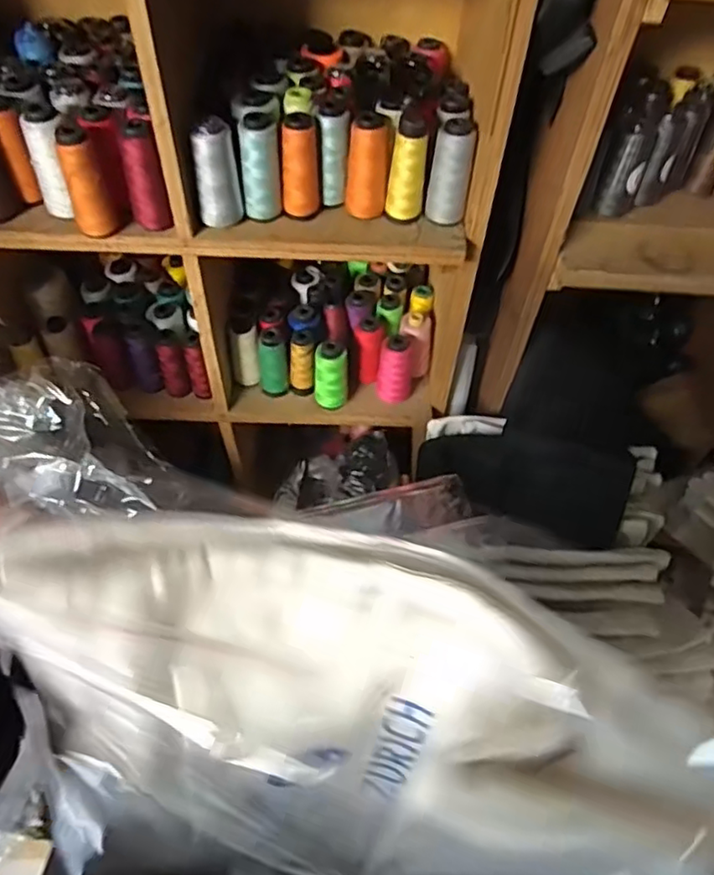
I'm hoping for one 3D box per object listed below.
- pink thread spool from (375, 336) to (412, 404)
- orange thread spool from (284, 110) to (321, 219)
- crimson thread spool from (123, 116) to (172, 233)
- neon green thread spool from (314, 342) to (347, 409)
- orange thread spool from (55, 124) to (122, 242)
[{"bbox_3d":[0.058,-0.104,0.941,0.052,0.098,0.053,1,52,-2],"label":"pink thread spool"},{"bbox_3d":[-0.064,-0.312,0.714,0.042,0.105,0.046,-1,52,-3],"label":"orange thread spool"},{"bbox_3d":[-0.232,-0.281,0.678,0.037,0.110,0.033,-17,55,-16],"label":"crimson thread spool"},{"bbox_3d":[-0.038,-0.092,0.930,0.049,0.107,0.041,3,52,0],"label":"neon green thread spool"},{"bbox_3d":[-0.292,-0.275,0.671,0.044,0.112,0.038,-17,55,-16],"label":"orange thread spool"}]

